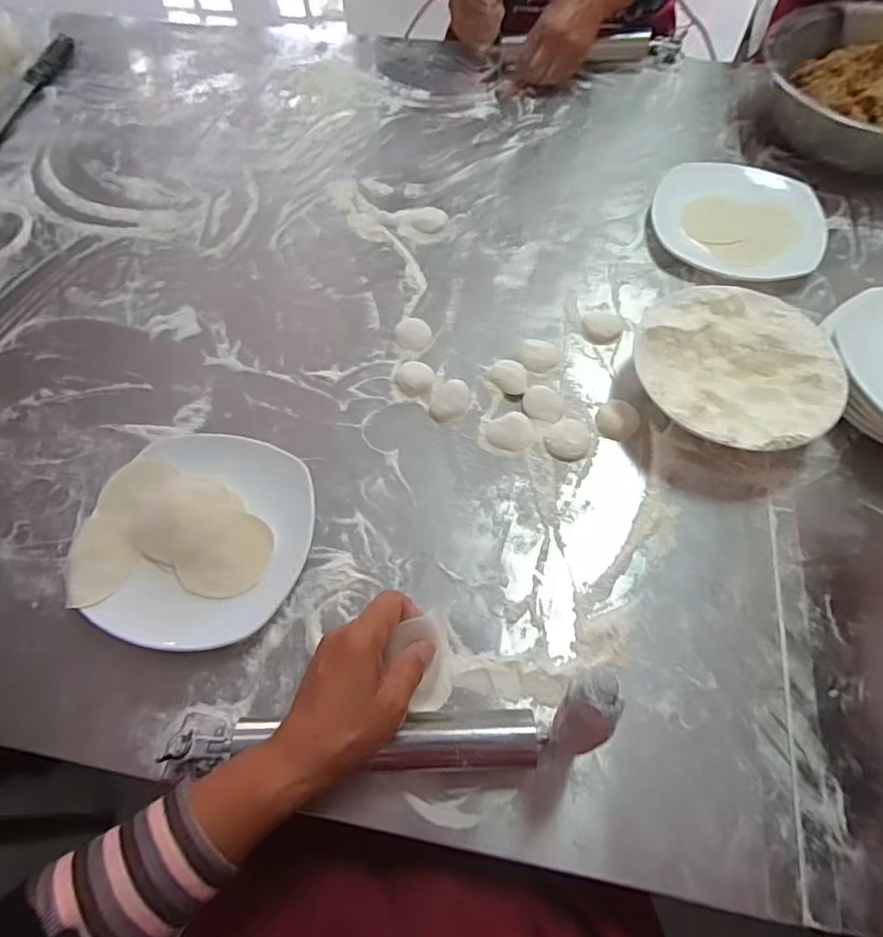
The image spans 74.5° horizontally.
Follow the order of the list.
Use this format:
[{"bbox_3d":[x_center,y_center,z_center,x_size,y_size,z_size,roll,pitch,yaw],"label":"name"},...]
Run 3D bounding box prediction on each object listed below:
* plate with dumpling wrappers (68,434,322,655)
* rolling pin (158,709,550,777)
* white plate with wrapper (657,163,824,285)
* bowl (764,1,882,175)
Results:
[{"bbox_3d":[-0.198,0.055,0.476,0.176,0.023,0.173,7,63,4],"label":"plate with dumpling wrappers"},{"bbox_3d":[-0.060,0.183,0.388,0.252,0.032,0.038,-2,62,6],"label":"rolling pin"},{"bbox_3d":[0.326,-0.270,0.637,0.176,0.036,0.147,7,63,5],"label":"white plate with wrapper"},{"bbox_3d":[0.532,-0.450,0.697,0.261,0.096,0.219,17,64,10],"label":"bowl"}]

